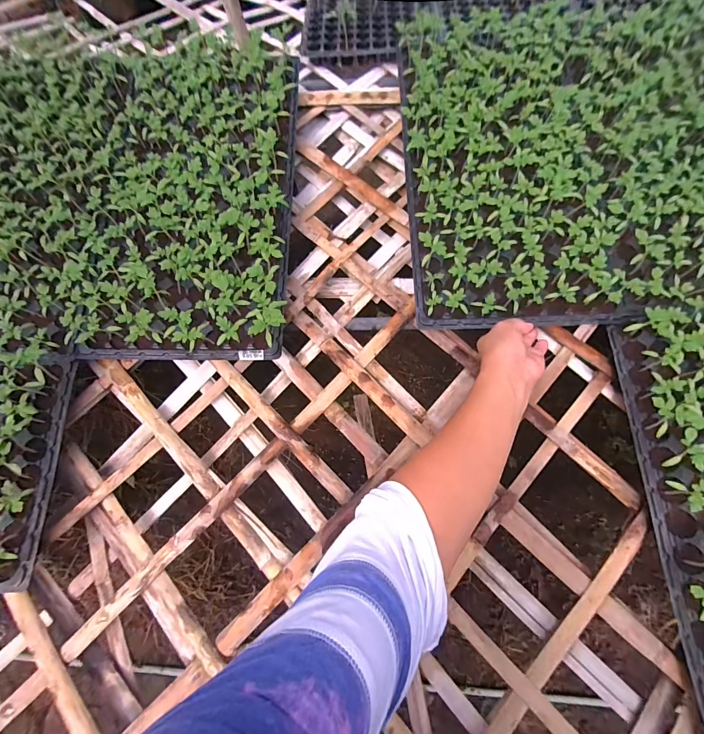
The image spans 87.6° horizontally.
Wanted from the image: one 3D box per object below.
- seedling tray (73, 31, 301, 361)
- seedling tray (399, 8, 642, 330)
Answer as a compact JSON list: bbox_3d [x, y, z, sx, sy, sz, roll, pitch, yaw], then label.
[{"bbox_3d":[-0.248,-0.289,0.624,0.287,0.115,0.562,-1,69,2],"label":"seedling tray"},{"bbox_3d":[0.267,-0.360,0.623,0.338,0.086,0.598,-1,69,2],"label":"seedling tray"}]

